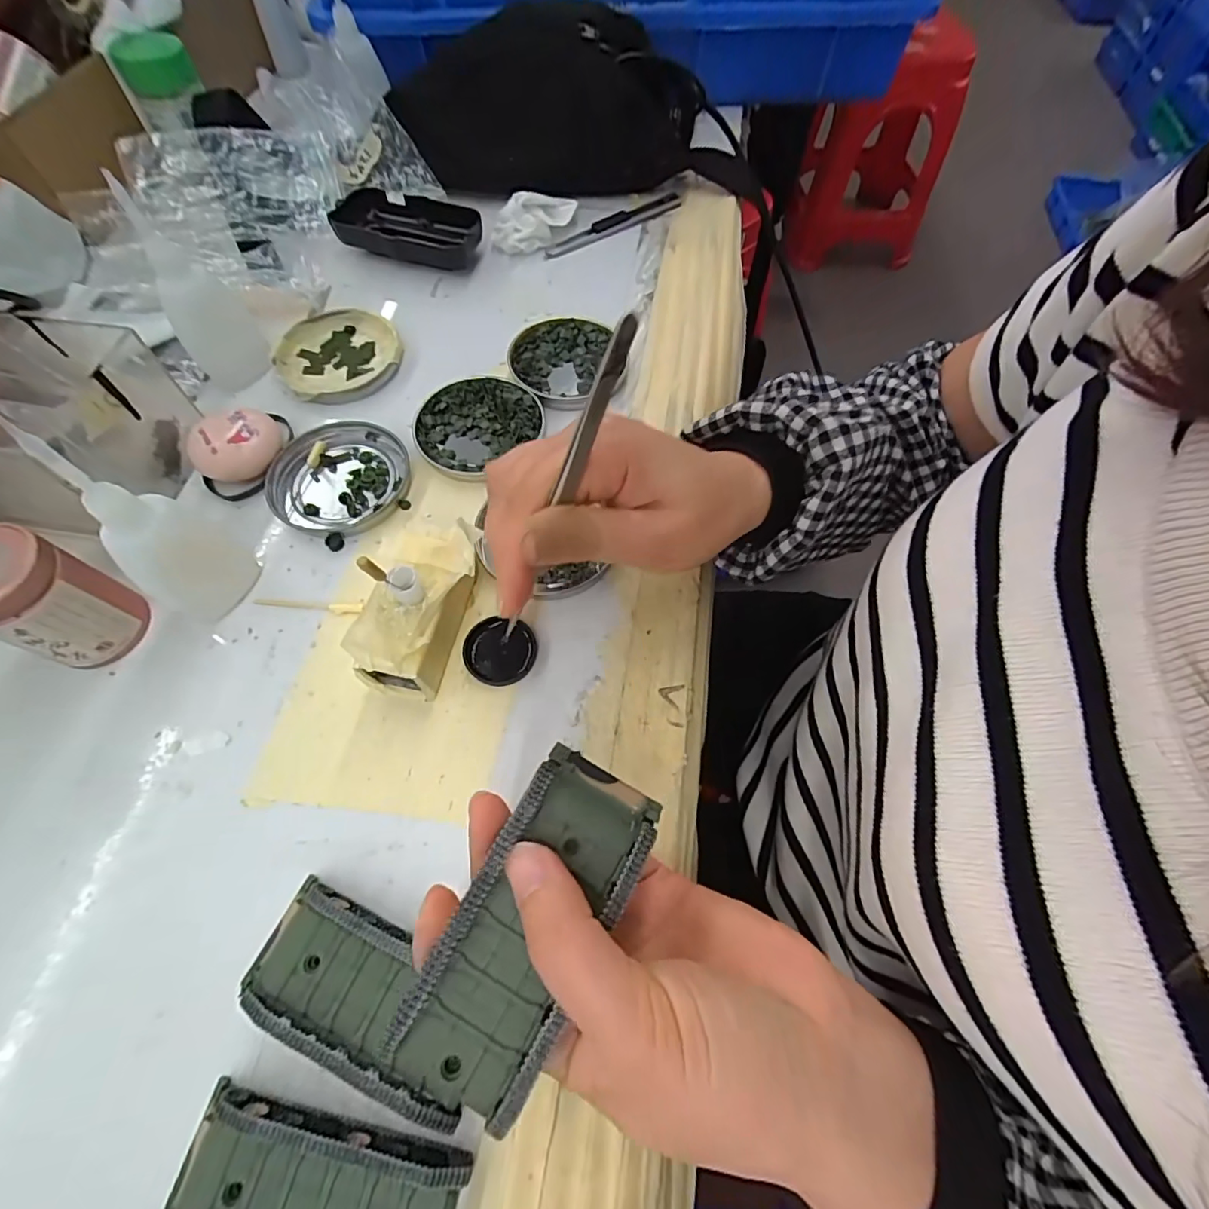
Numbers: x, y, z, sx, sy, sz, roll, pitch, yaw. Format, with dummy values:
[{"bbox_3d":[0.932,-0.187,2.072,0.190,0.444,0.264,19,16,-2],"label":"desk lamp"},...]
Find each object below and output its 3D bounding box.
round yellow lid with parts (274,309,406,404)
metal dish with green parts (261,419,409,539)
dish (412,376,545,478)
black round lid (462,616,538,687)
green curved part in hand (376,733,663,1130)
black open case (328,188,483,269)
[{"bbox_3d":[-0.178,-0.168,0.356,0.077,0.010,0.078,0,64,0],"label":"round yellow lid with parts"},{"bbox_3d":[-0.156,-0.076,0.313,0.073,0.010,0.078,0,64,0],"label":"metal dish with green parts"},{"bbox_3d":[-0.080,-0.114,0.332,0.077,0.008,0.070,0,64,0],"label":"dish"},{"bbox_3d":[-0.053,0.024,0.268,0.035,0.007,0.034,0,64,0],"label":"black round lid"},{"bbox_3d":[-0.021,0.096,0.161,0.041,0.020,0.097,28,71,12],"label":"green curved part in hand"},{"bbox_3d":[-0.148,-0.286,0.407,0.108,0.026,0.047,12,65,5],"label":"black open case"}]

